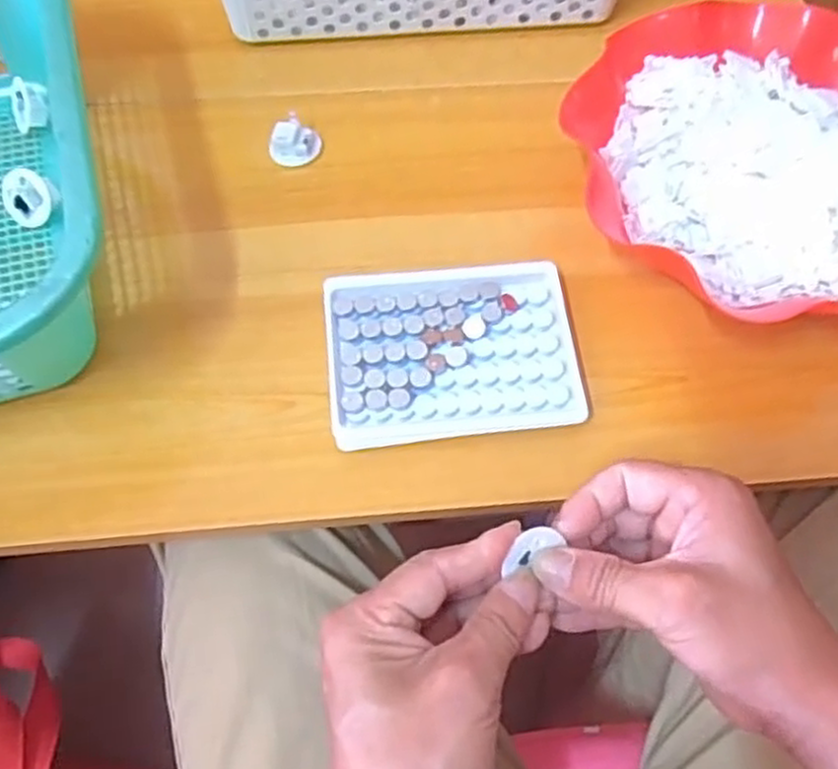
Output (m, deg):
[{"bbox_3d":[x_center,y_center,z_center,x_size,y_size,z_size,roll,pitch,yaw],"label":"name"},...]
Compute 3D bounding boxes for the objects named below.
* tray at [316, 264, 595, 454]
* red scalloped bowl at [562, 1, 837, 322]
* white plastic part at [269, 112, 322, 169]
[{"bbox_3d":[0.017,-0.017,0.412,0.130,0.022,0.097,-6,64,-4],"label":"tray"},{"bbox_3d":[0.202,-0.128,0.440,0.226,0.055,0.204,24,65,10],"label":"red scalloped bowl"},{"bbox_3d":[-0.078,-0.153,0.481,0.032,0.022,0.025,-23,66,-12],"label":"white plastic part"}]

